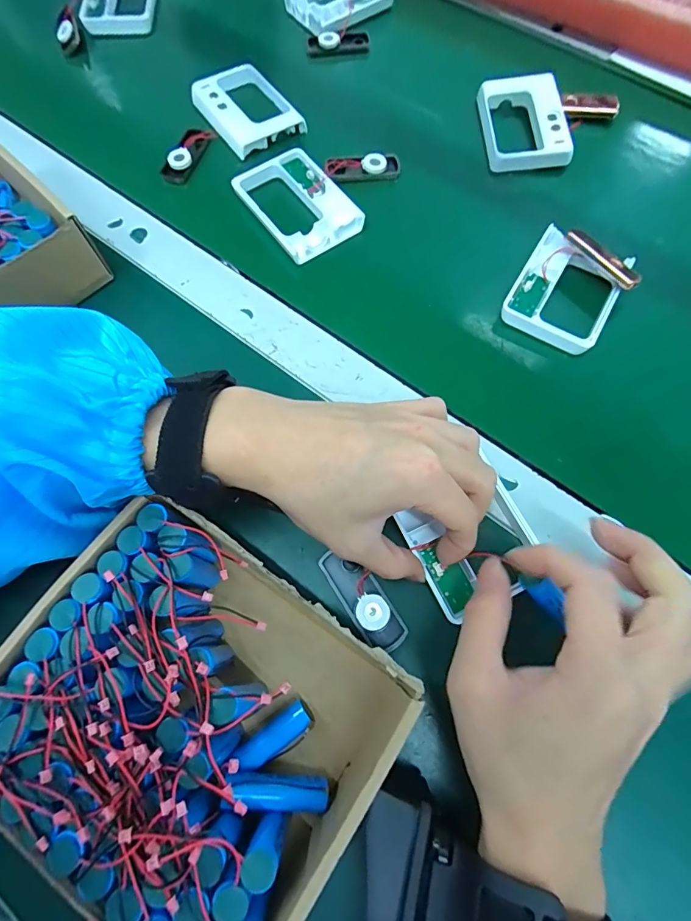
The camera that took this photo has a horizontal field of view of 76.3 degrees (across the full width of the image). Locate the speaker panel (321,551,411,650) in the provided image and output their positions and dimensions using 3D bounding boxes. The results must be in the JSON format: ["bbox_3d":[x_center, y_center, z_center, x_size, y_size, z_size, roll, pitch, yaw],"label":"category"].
[{"bbox_3d":[0.010,0.077,0.248,0.022,0.008,0.061,-33,74,-9],"label":"speaker panel"}]

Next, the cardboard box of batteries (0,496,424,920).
[{"bbox_3d":[-0.068,0.117,0.206,0.161,0.065,0.136,33,75,12],"label":"cardboard box of batteries"}]

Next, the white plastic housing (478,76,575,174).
[{"bbox_3d":[0.154,-0.294,0.385,0.070,0.020,0.093,0,71,0],"label":"white plastic housing"}]

